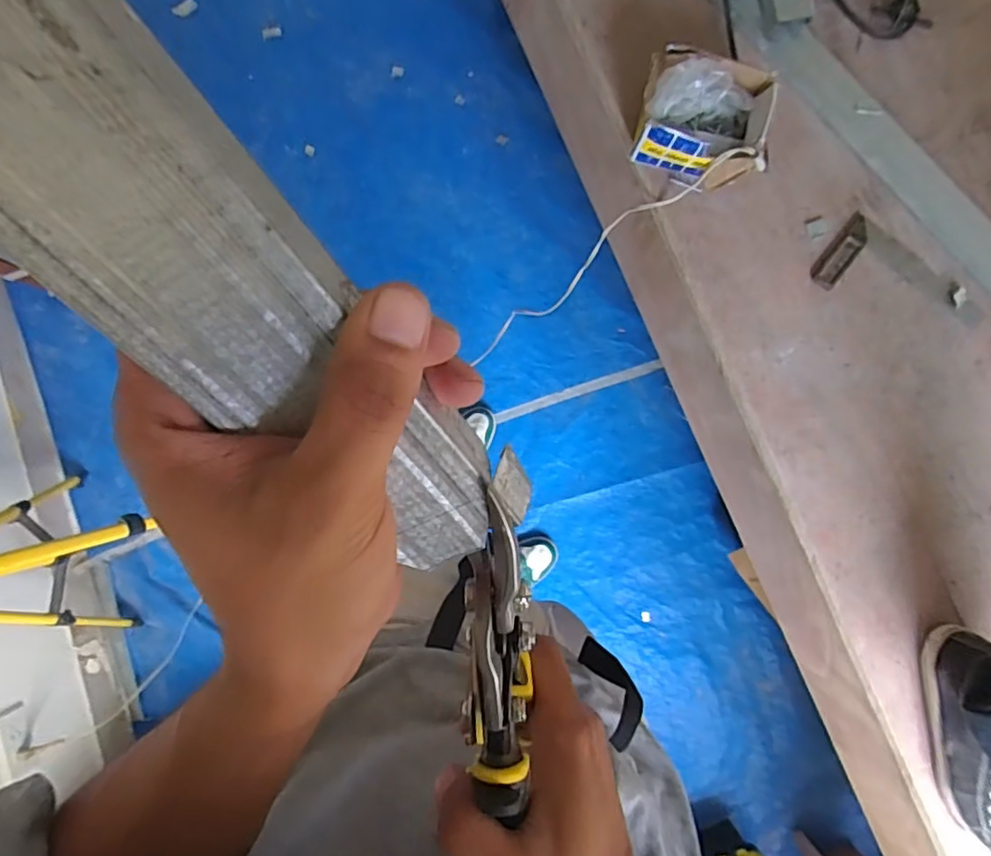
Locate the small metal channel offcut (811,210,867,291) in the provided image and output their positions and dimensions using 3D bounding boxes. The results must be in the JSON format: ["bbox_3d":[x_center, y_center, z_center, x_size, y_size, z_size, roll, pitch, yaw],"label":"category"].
[{"bbox_3d":[0.438,-0.222,0.749,0.034,0.009,0.103,37,88,1],"label":"small metal channel offcut"}]

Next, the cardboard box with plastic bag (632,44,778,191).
[{"bbox_3d":[0.248,-0.362,0.704,0.159,0.101,0.123,13,88,0],"label":"cardboard box with plastic bag"}]

